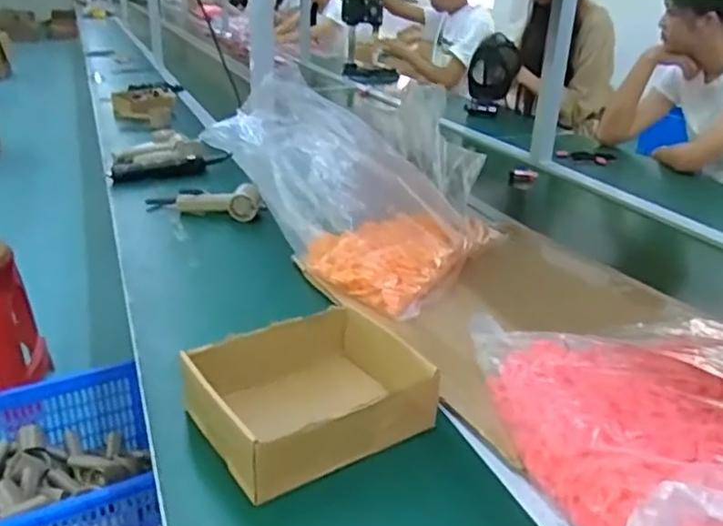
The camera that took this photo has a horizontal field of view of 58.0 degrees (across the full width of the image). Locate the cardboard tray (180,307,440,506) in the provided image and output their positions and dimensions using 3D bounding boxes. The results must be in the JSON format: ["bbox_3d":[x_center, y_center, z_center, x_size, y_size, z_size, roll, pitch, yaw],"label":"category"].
[{"bbox_3d":[-0.056,0.140,0.676,0.208,0.079,0.186,-13,27,-30],"label":"cardboard tray"}]

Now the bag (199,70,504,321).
[{"bbox_3d":[-0.010,-0.116,0.999,0.347,0.248,0.301,15,27,27],"label":"bag"}]

